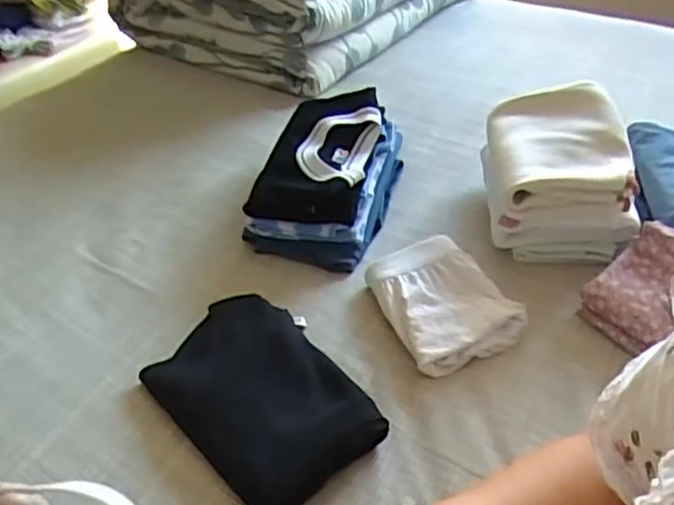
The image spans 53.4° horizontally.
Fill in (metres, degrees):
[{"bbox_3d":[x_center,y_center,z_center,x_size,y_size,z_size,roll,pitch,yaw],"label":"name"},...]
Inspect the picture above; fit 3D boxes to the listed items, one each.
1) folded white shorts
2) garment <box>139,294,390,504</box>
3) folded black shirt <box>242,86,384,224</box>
[{"bbox_3d":[0.119,0.055,0.764,0.125,0.042,0.163,-16,42,-19],"label":"folded white shorts"},{"bbox_3d":[-0.079,0.135,0.678,0.166,0.039,0.254,-28,47,-30],"label":"garment"},{"bbox_3d":[-0.019,-0.140,0.905,0.138,0.056,0.254,7,41,12],"label":"folded black shirt"}]

